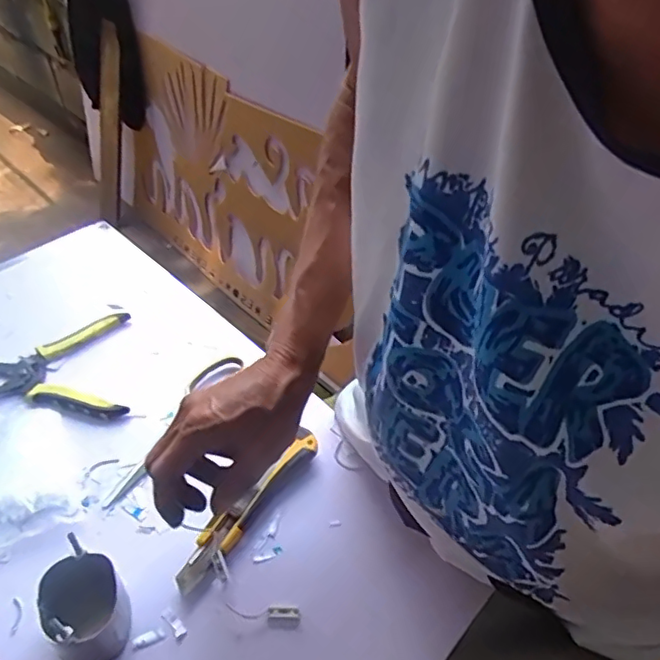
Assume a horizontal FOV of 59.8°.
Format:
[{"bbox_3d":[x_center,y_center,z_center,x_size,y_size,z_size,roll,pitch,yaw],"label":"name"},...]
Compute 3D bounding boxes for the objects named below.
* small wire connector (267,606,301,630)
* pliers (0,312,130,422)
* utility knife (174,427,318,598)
[{"bbox_3d":[-0.036,0.221,0.441,0.024,0.006,0.016,2,47,-1],"label":"small wire connector"},{"bbox_3d":[-0.289,0.044,0.596,0.149,0.014,0.138,-7,47,-9],"label":"pliers"},{"bbox_3d":[-0.068,0.151,0.493,0.025,0.021,0.165,32,53,25],"label":"utility knife"}]

